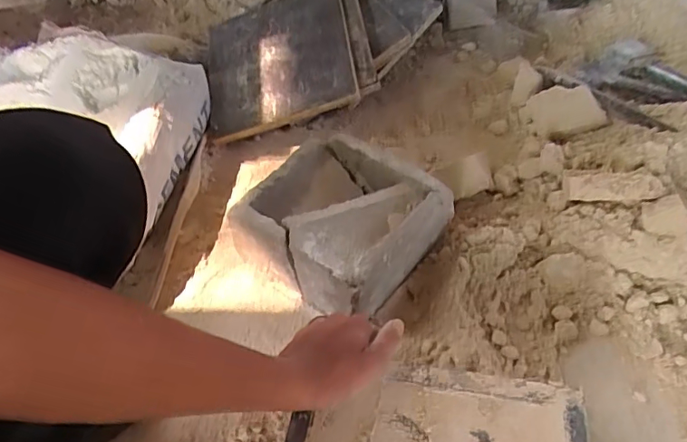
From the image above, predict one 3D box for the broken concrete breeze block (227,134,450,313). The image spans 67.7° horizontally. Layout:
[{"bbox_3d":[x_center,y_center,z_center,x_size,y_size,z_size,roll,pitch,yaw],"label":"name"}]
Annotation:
[{"bbox_3d":[-0.001,0.003,0.660,0.210,0.109,0.200,34,61,22],"label":"broken concrete breeze block"}]

